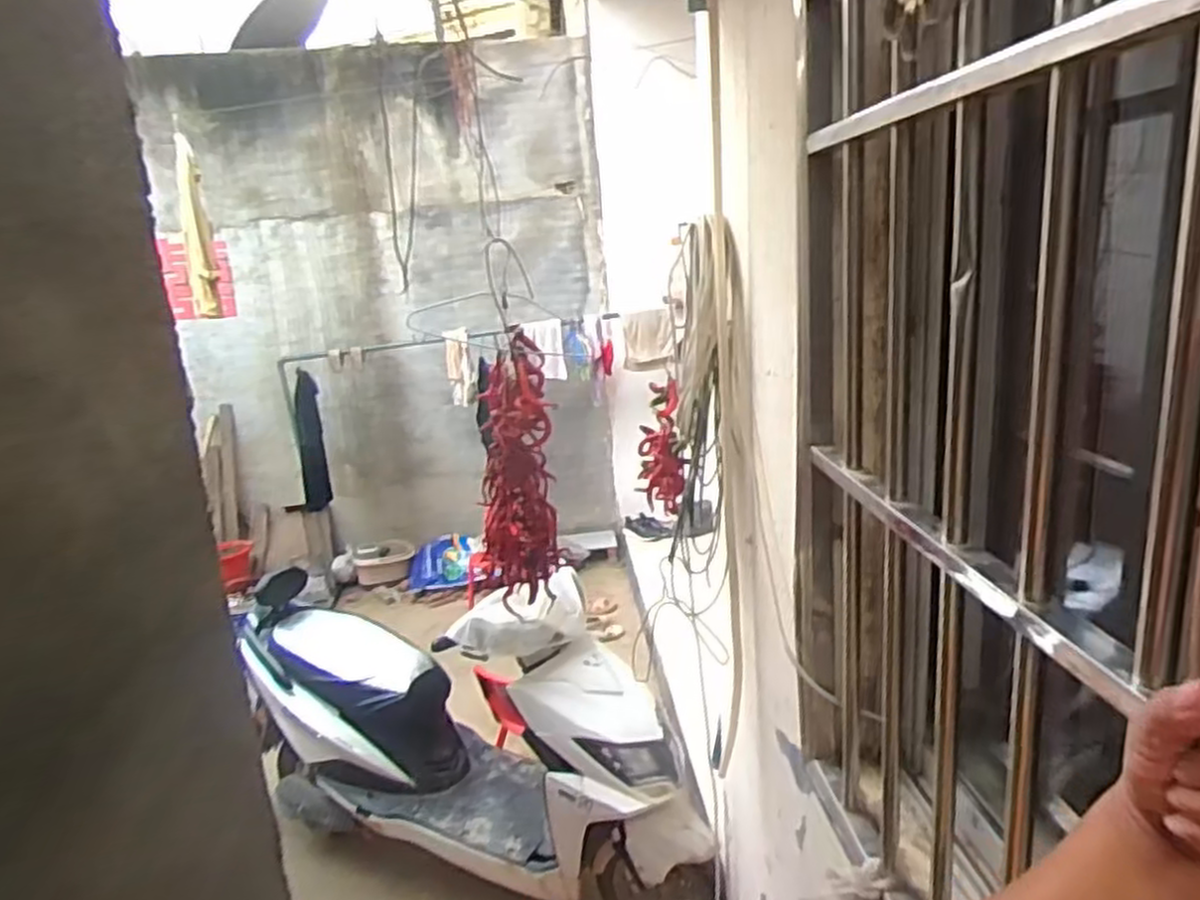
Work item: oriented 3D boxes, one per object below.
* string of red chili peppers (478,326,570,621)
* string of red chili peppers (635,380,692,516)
[{"bbox_3d":[-0.165,0.057,1.562,0.119,0.514,0.124,1,15,20],"label":"string of red chili peppers"},{"bbox_3d":[0.124,-0.002,1.557,0.073,0.248,0.113,-12,16,-29],"label":"string of red chili peppers"}]

